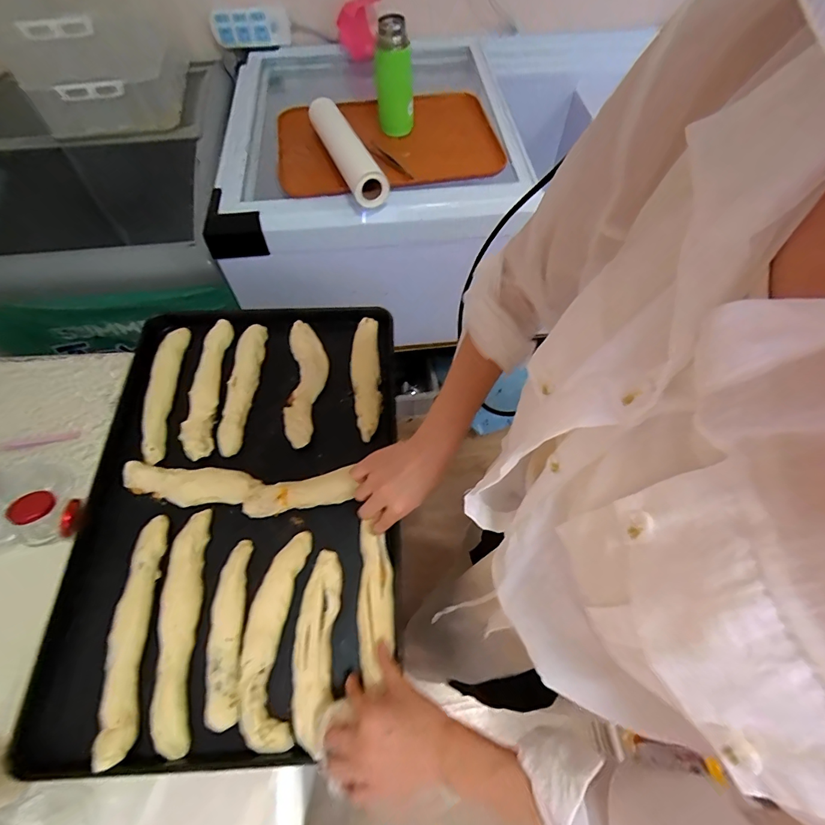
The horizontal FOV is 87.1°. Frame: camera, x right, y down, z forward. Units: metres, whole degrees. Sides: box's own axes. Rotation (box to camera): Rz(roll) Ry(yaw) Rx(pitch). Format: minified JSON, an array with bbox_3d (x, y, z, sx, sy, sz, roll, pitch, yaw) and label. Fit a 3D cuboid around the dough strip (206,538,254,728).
[{"bbox_3d":[-0.215,0.249,0.503,0.036,0.019,0.192,-4,62,-5],"label":"dough strip"}]

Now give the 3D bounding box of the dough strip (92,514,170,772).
[{"bbox_3d":[-0.322,0.246,0.500,0.037,0.022,0.250,-5,62,-5],"label":"dough strip"}]

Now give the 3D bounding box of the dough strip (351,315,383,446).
[{"bbox_3d":[-0.071,-0.058,0.668,0.043,0.020,0.209,-3,62,-4],"label":"dough strip"}]

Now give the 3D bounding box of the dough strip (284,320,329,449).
[{"bbox_3d":[-0.162,-0.050,0.664,0.058,0.015,0.214,-3,62,-4],"label":"dough strip"}]

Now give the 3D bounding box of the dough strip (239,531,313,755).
[{"bbox_3d":[-0.160,0.254,0.502,0.061,0.019,0.221,0,62,-2],"label":"dough strip"}]

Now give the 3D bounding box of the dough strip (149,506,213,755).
[{"bbox_3d":[-0.269,0.240,0.502,0.039,0.018,0.251,-5,62,-5],"label":"dough strip"}]

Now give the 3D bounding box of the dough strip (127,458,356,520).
[{"bbox_3d":[-0.234,0.100,0.582,0.302,0.020,0.067,3,62,2],"label":"dough strip"}]

